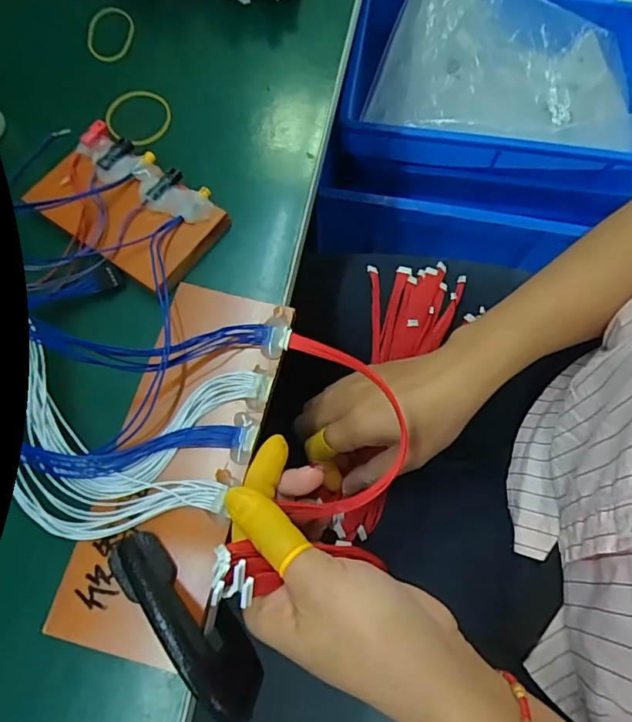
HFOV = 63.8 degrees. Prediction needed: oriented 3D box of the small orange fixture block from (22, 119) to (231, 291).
[{"bbox_3d":[-0.124,-0.102,0.332,0.119,0.015,0.072,34,73,12],"label":"small orange fixture block"}]

